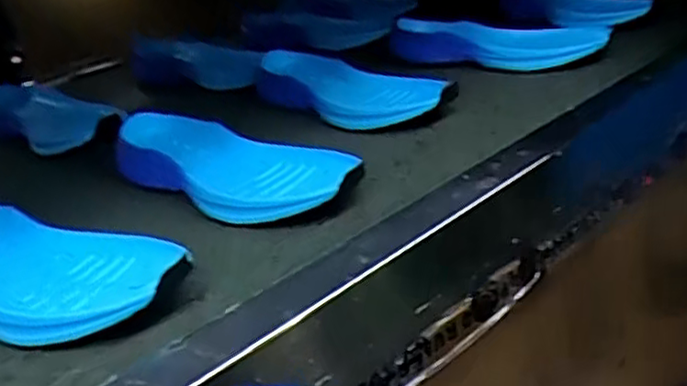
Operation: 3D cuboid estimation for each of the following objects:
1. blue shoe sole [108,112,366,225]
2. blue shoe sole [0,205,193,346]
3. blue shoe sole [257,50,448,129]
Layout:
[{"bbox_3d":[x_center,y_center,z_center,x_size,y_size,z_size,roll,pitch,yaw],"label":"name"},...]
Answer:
[{"bbox_3d":[-0.098,-0.024,0.553,0.243,0.045,0.097,10,30,32],"label":"blue shoe sole"},{"bbox_3d":[-0.214,0.045,0.440,0.242,0.045,0.096,5,29,27],"label":"blue shoe sole"},{"bbox_3d":[-0.006,-0.113,0.715,0.253,0.033,0.105,17,34,42],"label":"blue shoe sole"}]

